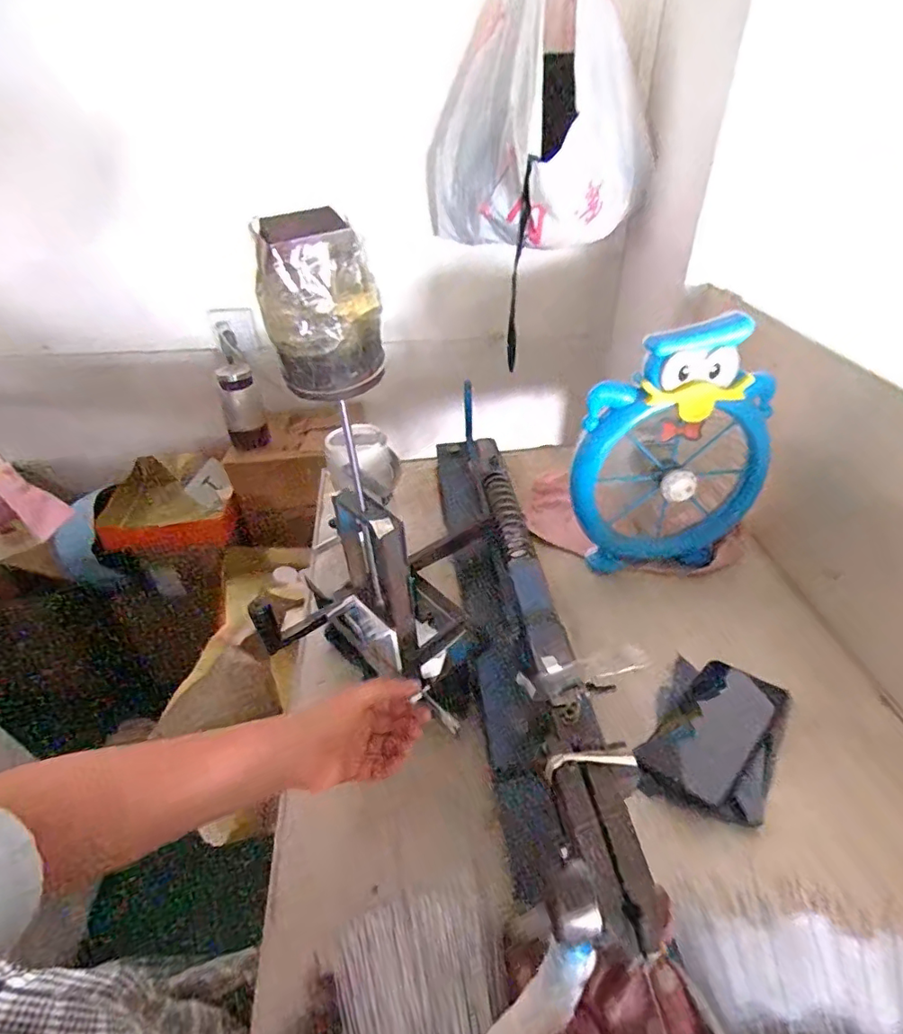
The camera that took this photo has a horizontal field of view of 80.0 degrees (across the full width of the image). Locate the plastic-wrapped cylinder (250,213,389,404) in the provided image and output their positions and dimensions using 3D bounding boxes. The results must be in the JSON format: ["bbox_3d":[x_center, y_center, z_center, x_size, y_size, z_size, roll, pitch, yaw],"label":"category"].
[{"bbox_3d":[-0.069,-0.112,0.290,0.060,0.084,0.055,-11,40,-10],"label":"plastic-wrapped cylinder"}]

